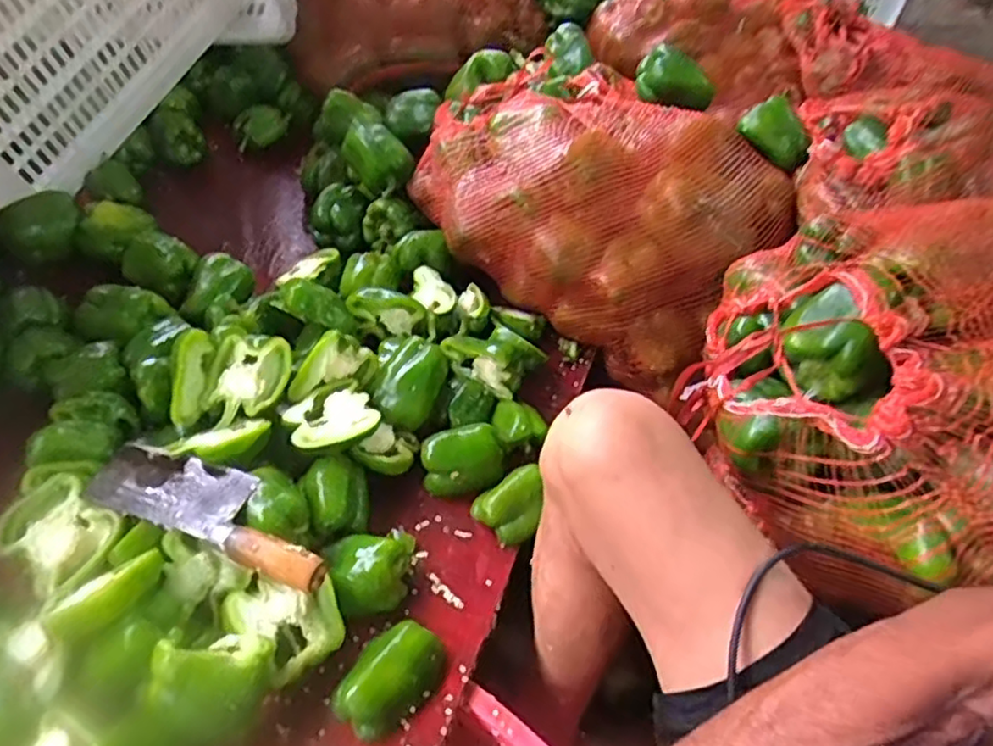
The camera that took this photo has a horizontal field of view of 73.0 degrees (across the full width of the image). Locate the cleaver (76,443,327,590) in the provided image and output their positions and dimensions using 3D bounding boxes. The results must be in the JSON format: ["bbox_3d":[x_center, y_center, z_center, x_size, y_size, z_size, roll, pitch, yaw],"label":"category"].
[{"bbox_3d":[-0.226,0.105,0.540,0.221,0.023,0.065,20,48,14],"label":"cleaver"}]

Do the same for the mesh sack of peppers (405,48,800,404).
[{"bbox_3d":[0.118,-0.214,0.841,0.424,0.199,0.330,34,53,25],"label":"mesh sack of peppers"}]

